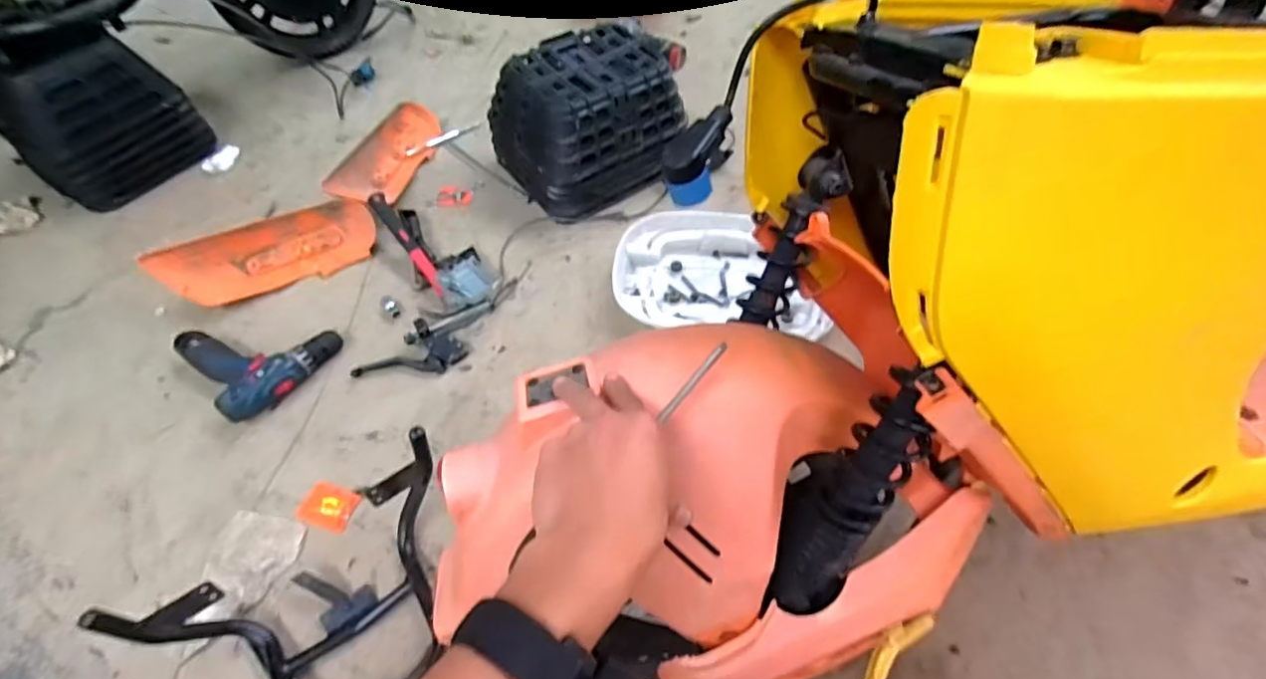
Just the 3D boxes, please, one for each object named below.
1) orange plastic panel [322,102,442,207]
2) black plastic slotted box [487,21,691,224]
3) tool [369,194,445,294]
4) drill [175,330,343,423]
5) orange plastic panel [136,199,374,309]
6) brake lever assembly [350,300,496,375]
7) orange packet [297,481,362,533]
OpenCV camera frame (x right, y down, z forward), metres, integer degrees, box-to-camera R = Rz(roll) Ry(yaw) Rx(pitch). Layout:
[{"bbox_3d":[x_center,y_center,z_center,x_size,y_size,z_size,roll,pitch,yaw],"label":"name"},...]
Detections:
[{"bbox_3d":[-0.473,-0.364,1.163,0.111,0.041,0.343,28,49,-16],"label":"orange plastic panel"},{"bbox_3d":[-0.085,-0.402,1.101,0.290,0.212,0.240,-30,58,-20],"label":"black plastic slotted box"},{"bbox_3d":[-0.380,-0.162,1.002,0.028,0.034,0.233,-33,75,-22],"label":"tool"},{"bbox_3d":[-0.558,0.015,0.889,0.184,0.048,0.183,38,62,26],"label":"drill"},{"bbox_3d":[-0.616,-0.147,1.002,0.338,0.040,0.122,-17,82,-17],"label":"orange plastic panel"},{"bbox_3d":[-0.311,0.008,0.904,0.224,0.038,0.083,-34,59,-22],"label":"brake lever assembly"},{"bbox_3d":[-0.400,0.219,0.772,0.074,0.007,0.056,12,54,10],"label":"orange packet"}]

